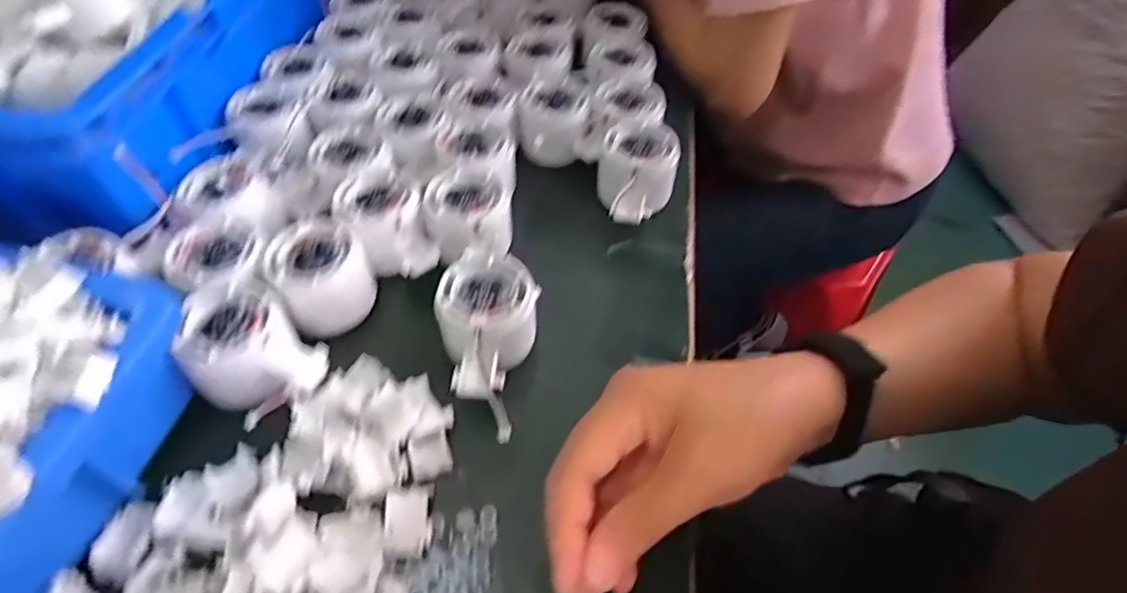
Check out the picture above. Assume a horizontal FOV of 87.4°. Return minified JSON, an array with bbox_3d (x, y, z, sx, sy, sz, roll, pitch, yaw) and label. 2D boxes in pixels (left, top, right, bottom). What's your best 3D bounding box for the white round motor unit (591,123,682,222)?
[{"bbox_3d":[0.055,-0.090,0.450,0.059,0.050,0.082,8,50,4],"label":"white round motor unit"}]

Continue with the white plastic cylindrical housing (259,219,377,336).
[{"bbox_3d":[-0.157,-0.013,0.381,0.056,0.049,0.059,1,50,-2],"label":"white plastic cylindrical housing"}]

